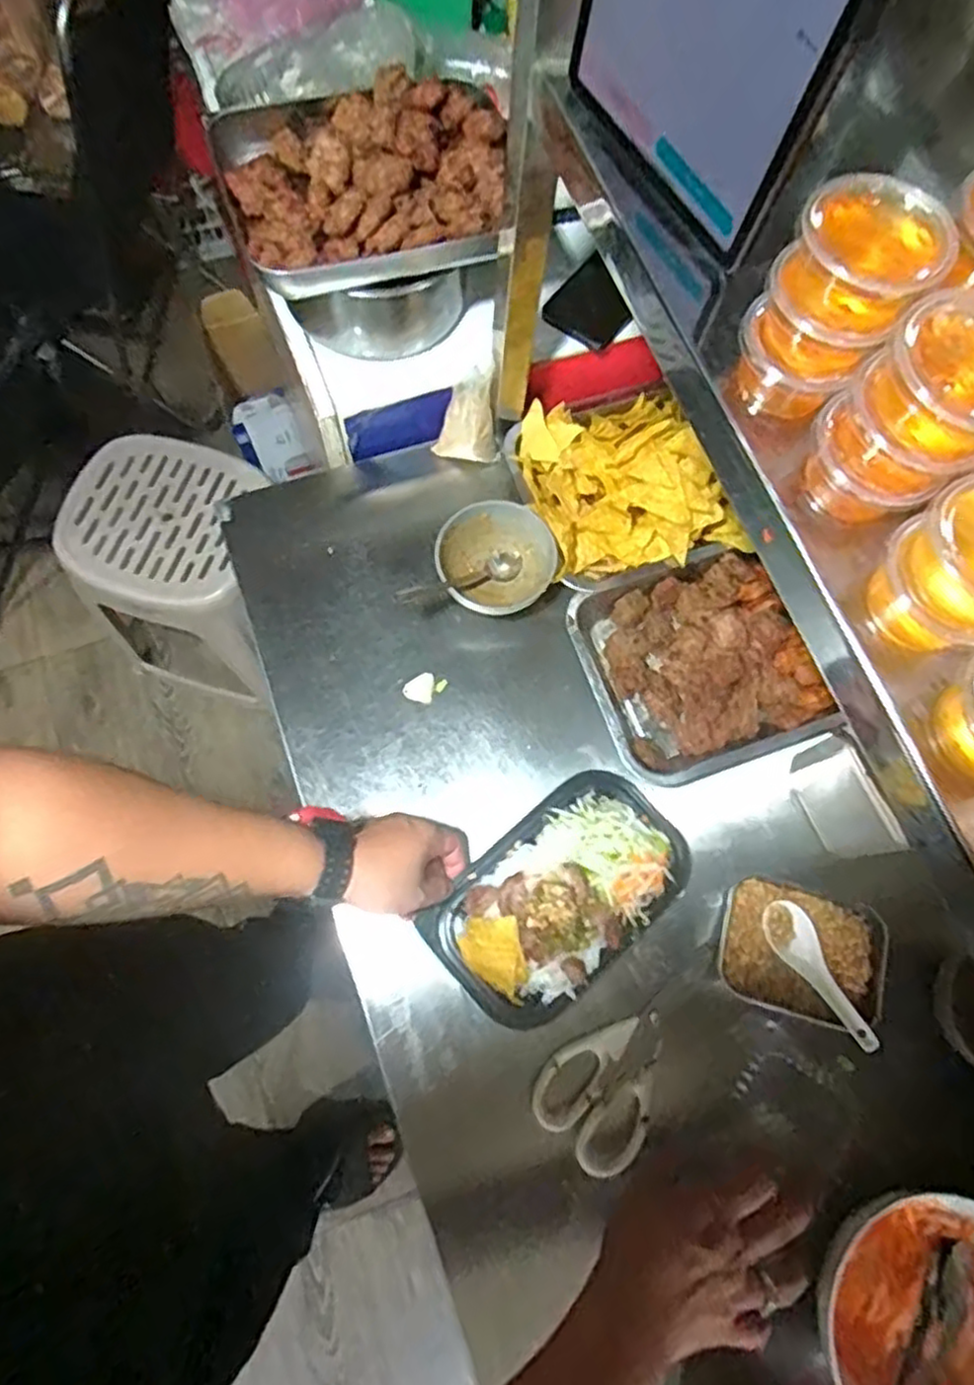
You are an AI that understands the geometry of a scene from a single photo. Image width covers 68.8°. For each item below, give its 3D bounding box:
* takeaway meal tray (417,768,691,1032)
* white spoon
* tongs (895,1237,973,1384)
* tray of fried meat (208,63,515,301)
[{"bbox_3d":[0.066,0.172,0.609,0.222,0.048,0.138,-38,77,-13],"label":"takeaway meal tray"},{"bbox_3d":[0.281,0.238,0.602,0.037,0.019,0.126,-25,60,-10],"label":"white spoon"},{"bbox_3d":[0.308,0.465,0.497,0.027,0.026,0.178,46,55,12],"label":"tongs"},{"bbox_3d":[-0.107,-0.451,0.627,0.248,0.053,0.202,-10,73,-5],"label":"tray of fried meat"}]

